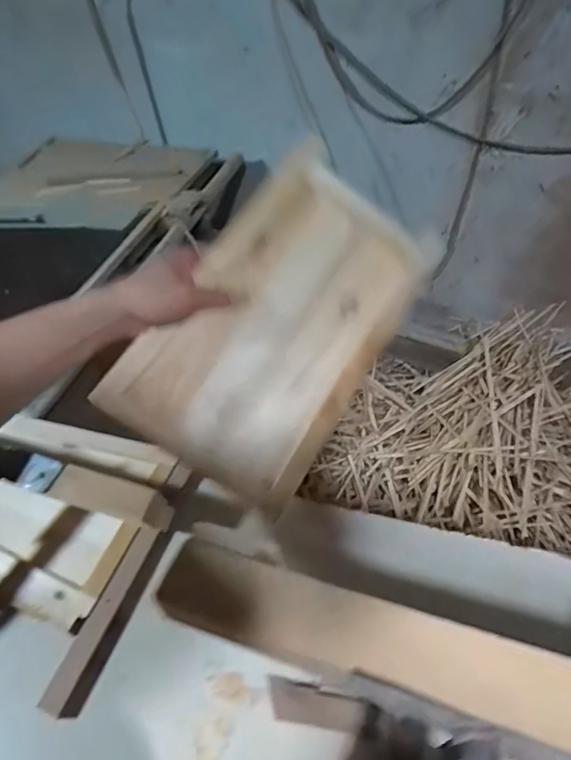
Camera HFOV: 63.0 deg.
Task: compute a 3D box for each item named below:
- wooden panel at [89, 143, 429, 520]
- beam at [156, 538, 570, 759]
[{"bbox_3d":[-0.007,-0.054,0.522,0.223,0.035,0.353,36,86,-2],"label":"wooden panel"},{"bbox_3d":[0.114,0.187,0.295,0.416,0.031,0.057,11,49,15],"label":"beam"}]

